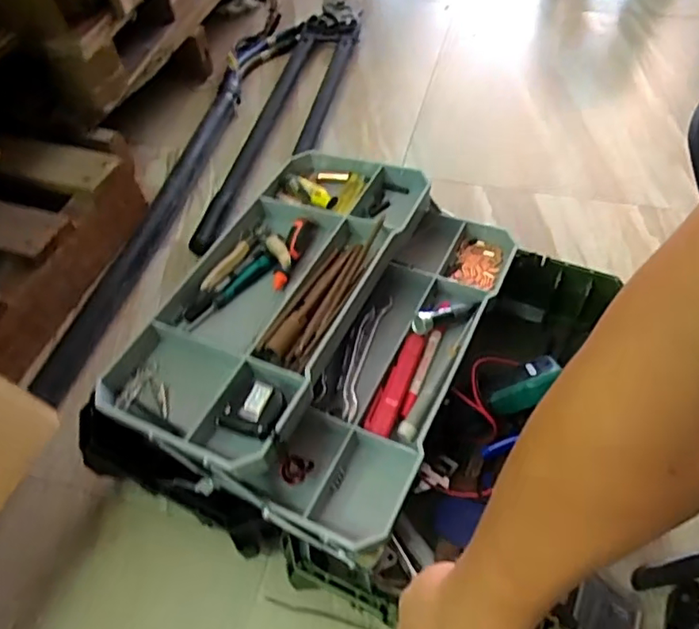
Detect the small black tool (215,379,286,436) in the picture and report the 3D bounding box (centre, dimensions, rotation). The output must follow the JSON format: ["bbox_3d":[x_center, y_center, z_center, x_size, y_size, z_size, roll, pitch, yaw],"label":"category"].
[{"bbox_3d":[-0.080,0.079,0.478,0.049,0.024,0.044,10,54,12],"label":"small black tool"}]

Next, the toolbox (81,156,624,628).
[{"bbox_3d":[0.007,0.046,0.606,0.373,0.194,0.416,26,59,22],"label":"toolbox"}]

